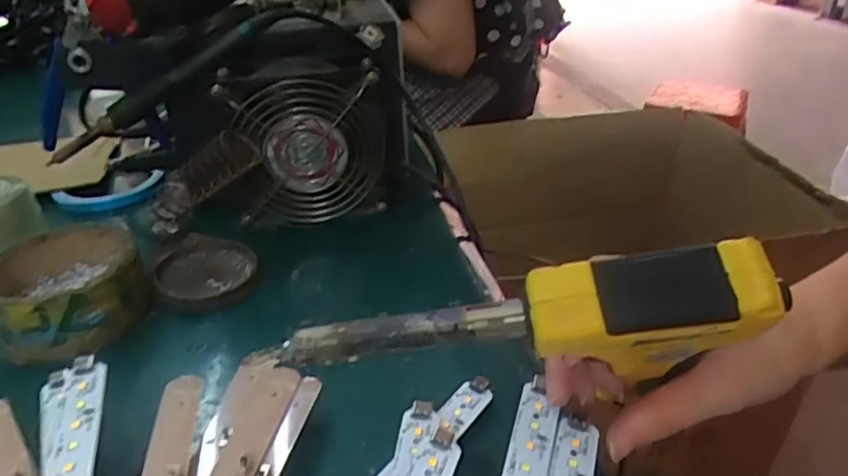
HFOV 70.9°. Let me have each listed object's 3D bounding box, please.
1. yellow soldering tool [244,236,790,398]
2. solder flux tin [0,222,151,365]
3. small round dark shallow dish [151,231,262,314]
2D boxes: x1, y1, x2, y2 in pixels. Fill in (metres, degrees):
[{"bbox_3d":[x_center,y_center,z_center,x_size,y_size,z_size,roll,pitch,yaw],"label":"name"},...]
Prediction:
[{"bbox_3d":[0.030,0.031,0.209,0.173,0.030,0.028,-9,31,8],"label":"yellow soldering tool"},{"bbox_3d":[-0.222,0.032,0.367,0.086,0.046,0.084,-1,32,0],"label":"solder flux tin"},{"bbox_3d":[-0.147,0.023,0.406,0.064,0.020,0.068,-1,32,0],"label":"small round dark shallow dish"}]

